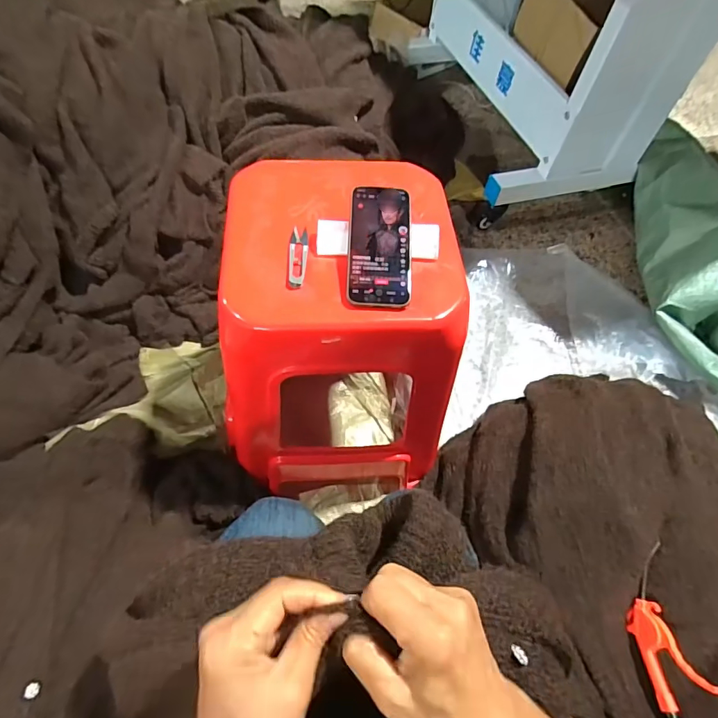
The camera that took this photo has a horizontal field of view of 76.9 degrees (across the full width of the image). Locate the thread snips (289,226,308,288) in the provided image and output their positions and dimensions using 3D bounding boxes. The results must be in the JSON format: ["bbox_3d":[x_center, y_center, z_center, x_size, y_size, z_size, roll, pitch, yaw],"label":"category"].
[{"bbox_3d":[-0.074,-0.128,0.560,0.023,0.007,0.098,0,59,-5],"label":"thread snips"}]

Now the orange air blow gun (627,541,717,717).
[{"bbox_3d":[0.432,0.402,0.629,0.020,0.086,0.244,14,50,-26],"label":"orange air blow gun"}]

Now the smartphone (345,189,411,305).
[{"bbox_3d":[0.026,-0.137,0.546,0.075,0.008,0.155,3,74,-3],"label":"smartphone"}]

